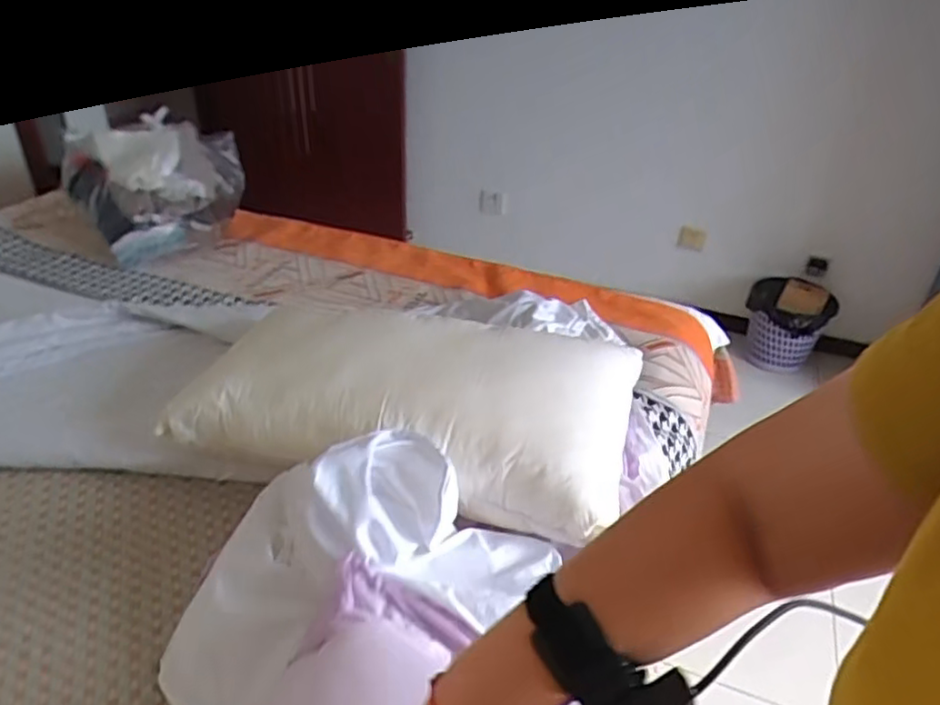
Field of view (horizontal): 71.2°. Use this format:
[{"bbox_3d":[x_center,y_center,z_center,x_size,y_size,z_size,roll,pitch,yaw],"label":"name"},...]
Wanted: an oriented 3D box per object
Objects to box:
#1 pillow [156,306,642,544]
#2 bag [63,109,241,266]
[{"bbox_3d":[-0.081,0.047,0.952,0.615,0.133,0.323,10,34,10],"label":"pillow"},{"bbox_3d":[-0.673,-0.358,1.421,0.341,0.264,0.207,-14,37,-23],"label":"bag"}]

